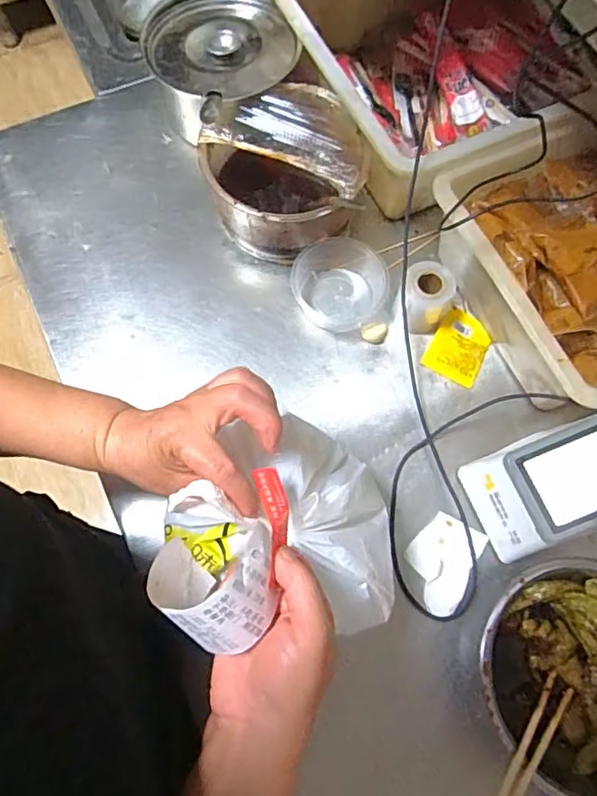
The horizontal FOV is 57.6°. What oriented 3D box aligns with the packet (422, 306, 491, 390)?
[{"bbox_3d":[0.176,-0.056,0.594,0.058,0.007,0.074,29,73,8],"label":"packet"}]

